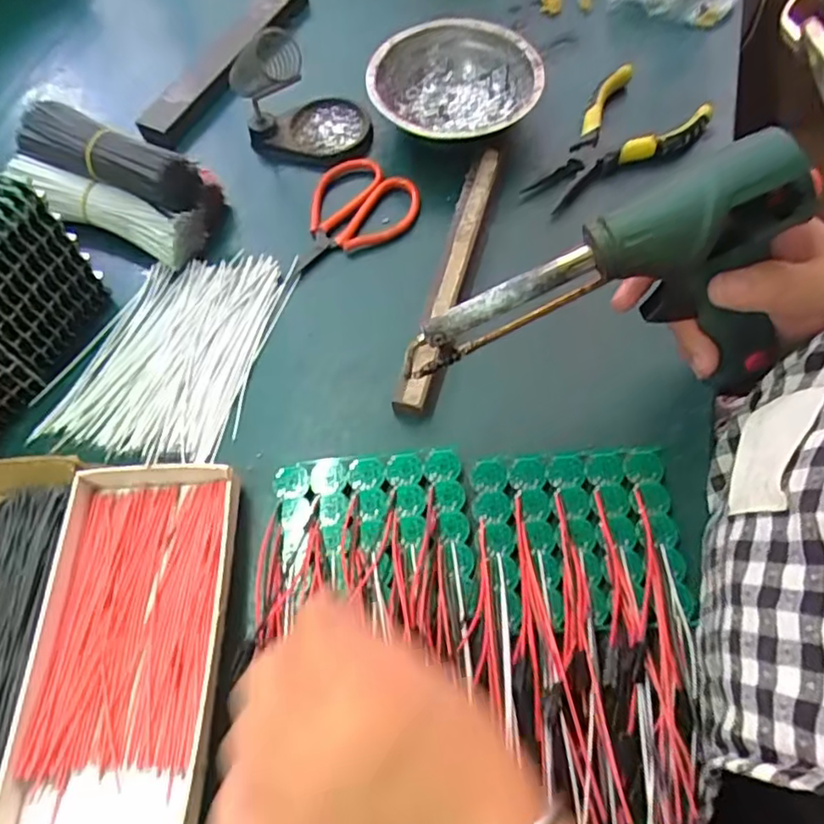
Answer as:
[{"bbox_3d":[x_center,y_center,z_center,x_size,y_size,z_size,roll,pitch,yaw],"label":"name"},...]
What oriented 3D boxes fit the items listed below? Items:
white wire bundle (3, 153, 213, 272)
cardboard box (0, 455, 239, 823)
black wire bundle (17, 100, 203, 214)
[{"bbox_3d":[-0.216,-0.145,0.451,0.140,0.040,0.035,20,67,12],"label":"white wire bundle"},{"bbox_3d":[-0.205,0.120,0.326,0.211,0.027,0.194,0,64,2],"label":"cardboard box"},{"bbox_3d":[-0.212,-0.179,0.428,0.140,0.035,0.033,24,68,13],"label":"black wire bundle"}]

